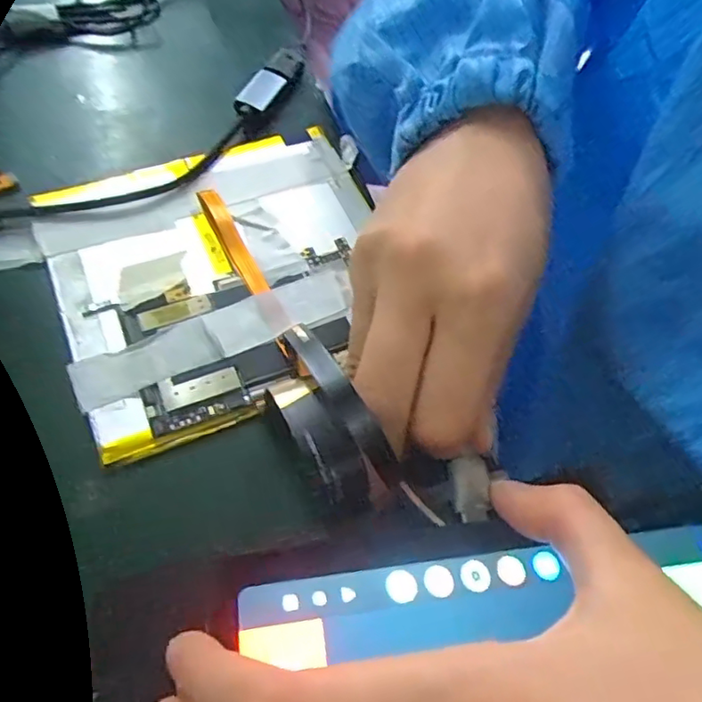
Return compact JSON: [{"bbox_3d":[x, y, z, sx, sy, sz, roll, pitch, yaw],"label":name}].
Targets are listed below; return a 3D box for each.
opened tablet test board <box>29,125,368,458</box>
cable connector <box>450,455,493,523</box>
[{"bbox_3d":[-0.048,-0.034,0.226,0.126,0.010,0.122,-21,63,-16],"label":"opened tablet test board"},{"bbox_3d":[0.035,0.040,0.168,0.010,0.004,0.017,-3,58,-3],"label":"cable connector"}]

